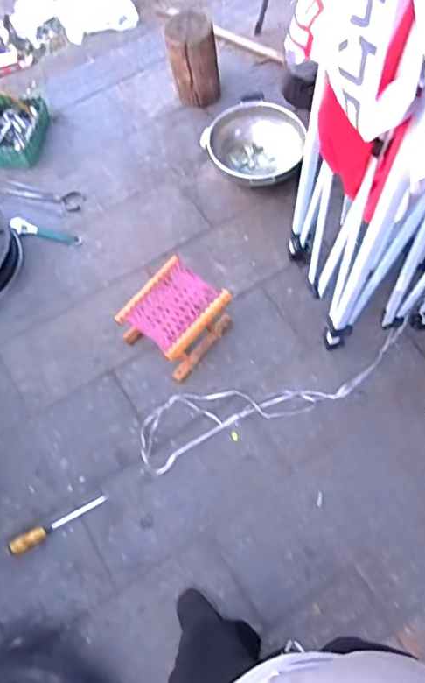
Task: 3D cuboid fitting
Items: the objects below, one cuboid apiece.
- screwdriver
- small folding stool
[{"bbox_3d":[-0.460,0.537,1.544,0.292,0.032,0.044,-31,68,-16],"label":"screwdriver"},{"bbox_3d":[-0.125,-0.075,1.723,0.253,0.197,0.281,34,67,14],"label":"small folding stool"}]

